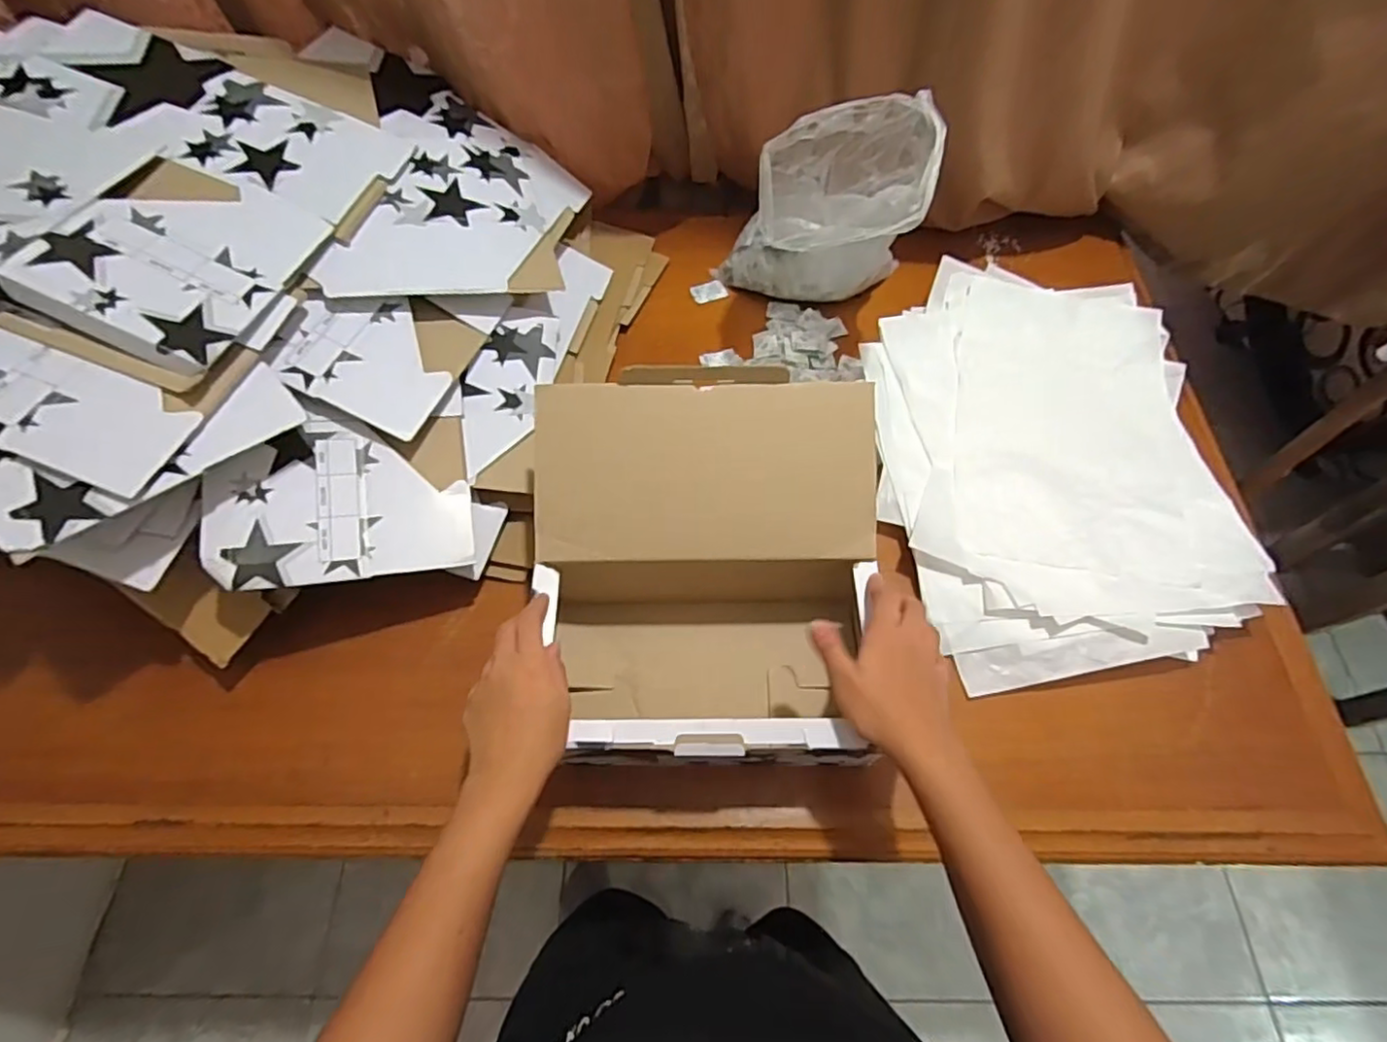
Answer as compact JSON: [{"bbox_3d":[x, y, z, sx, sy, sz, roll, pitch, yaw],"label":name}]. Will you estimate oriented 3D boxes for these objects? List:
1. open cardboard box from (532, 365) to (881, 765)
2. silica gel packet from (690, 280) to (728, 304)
[{"bbox_3d":[0.008,0.048,0.546,0.270,0.188,0.276,1,62,0],"label":"open cardboard box"},{"bbox_3d":[0.019,-0.285,0.802,0.043,0.004,0.034,-16,63,-9],"label":"silica gel packet"}]

